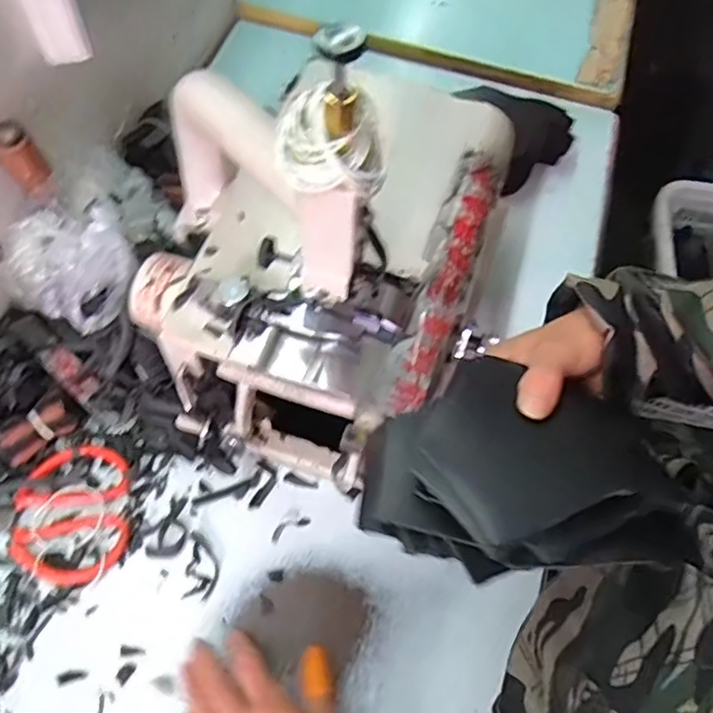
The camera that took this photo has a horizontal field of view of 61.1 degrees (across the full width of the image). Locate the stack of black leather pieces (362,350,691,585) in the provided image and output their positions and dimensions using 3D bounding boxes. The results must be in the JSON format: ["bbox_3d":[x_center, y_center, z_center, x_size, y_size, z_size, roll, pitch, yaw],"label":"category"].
[{"bbox_3d":[0.092,0.058,0.329,0.155,0.044,0.126,23,64,8],"label":"stack of black leather pieces"}]

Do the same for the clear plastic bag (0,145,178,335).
[{"bbox_3d":[-0.237,-0.111,0.559,0.130,0.062,0.169,30,67,8],"label":"clear plastic bag"}]

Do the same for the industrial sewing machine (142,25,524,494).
[{"bbox_3d":[-0.036,-0.070,0.508,0.282,0.264,0.274,13,63,3],"label":"industrial sewing machine"}]

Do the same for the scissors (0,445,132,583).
[{"bbox_3d":[-0.297,0.133,0.527,0.194,0.016,0.114,2,62,-2],"label":"scissors"}]

